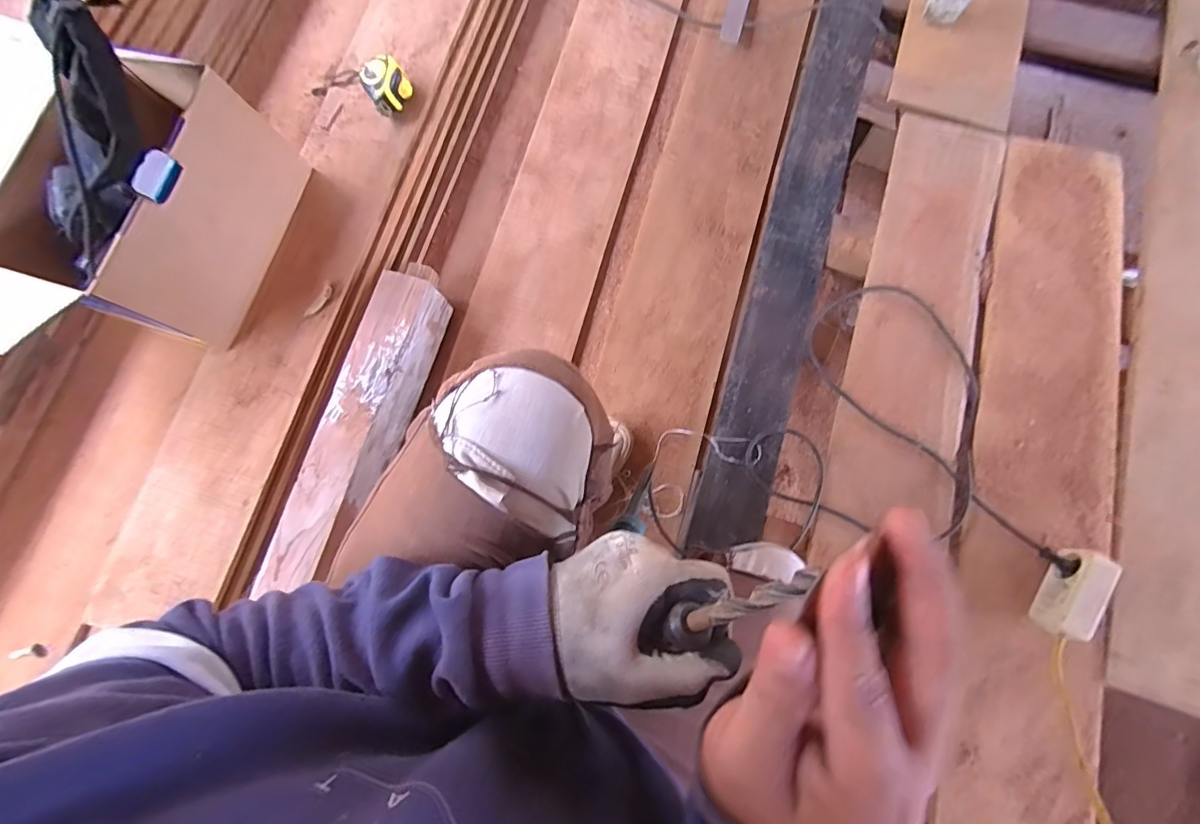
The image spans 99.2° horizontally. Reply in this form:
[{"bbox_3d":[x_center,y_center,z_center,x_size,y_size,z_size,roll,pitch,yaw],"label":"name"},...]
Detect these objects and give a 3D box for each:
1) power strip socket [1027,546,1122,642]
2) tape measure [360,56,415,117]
[{"bbox_3d":[0.591,0.226,0.637,0.042,0.058,0.109,30,80,6],"label":"power strip socket"},{"bbox_3d":[-0.348,-0.536,0.840,0.072,0.049,0.082,-35,80,-6],"label":"tape measure"}]

